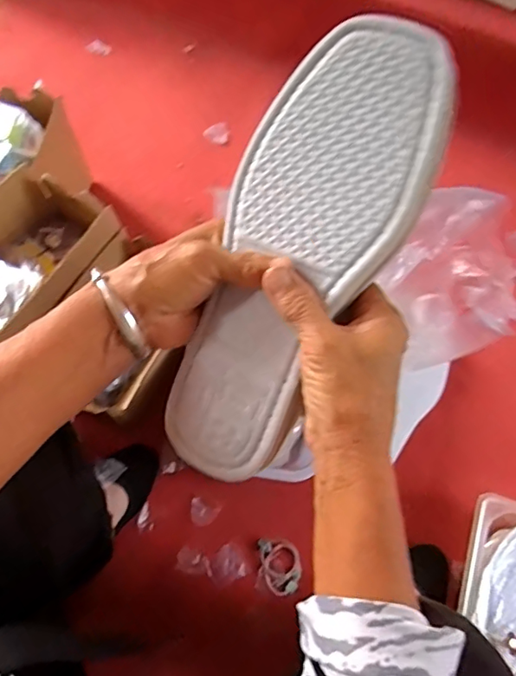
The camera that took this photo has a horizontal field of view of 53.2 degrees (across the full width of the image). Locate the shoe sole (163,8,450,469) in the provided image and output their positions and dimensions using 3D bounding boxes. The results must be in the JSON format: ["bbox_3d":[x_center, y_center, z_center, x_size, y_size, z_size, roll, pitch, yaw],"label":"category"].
[{"bbox_3d":[0.017,-0.043,0.305,0.099,0.023,0.274,28,104,8],"label":"shoe sole"}]

